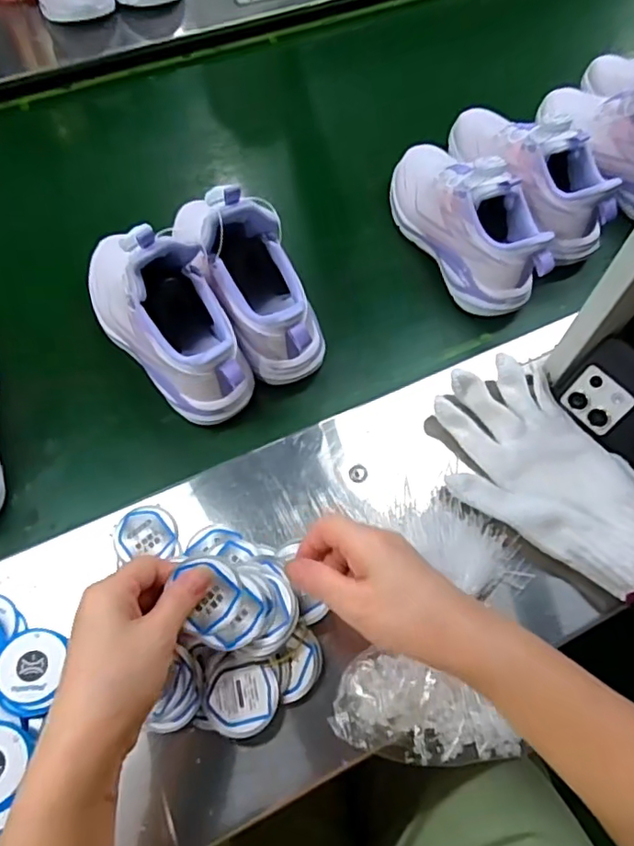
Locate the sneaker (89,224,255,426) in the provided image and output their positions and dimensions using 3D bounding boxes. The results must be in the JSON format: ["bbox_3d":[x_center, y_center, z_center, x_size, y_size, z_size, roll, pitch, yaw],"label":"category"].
[{"bbox_3d":[-0.137,-0.101,0.505,0.083,0.140,0.216,-39,71,-19],"label":"sneaker"}]

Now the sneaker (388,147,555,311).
[{"bbox_3d":[0.142,-0.213,0.575,0.091,0.106,0.223,-24,67,-14],"label":"sneaker"}]

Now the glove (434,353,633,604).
[{"bbox_3d":[0.180,0.040,0.455,0.123,0.030,0.202,-31,69,-16],"label":"glove"}]

